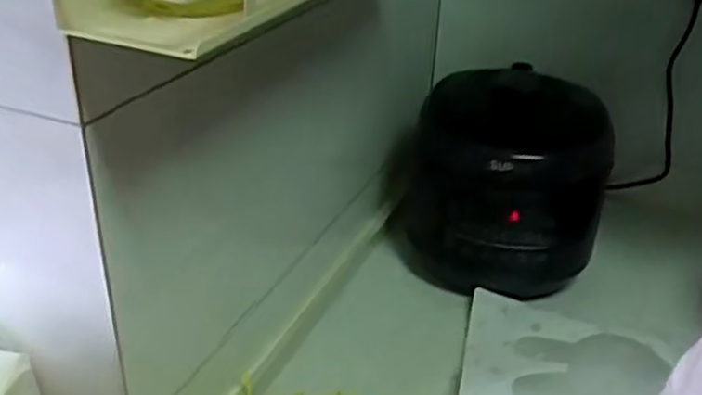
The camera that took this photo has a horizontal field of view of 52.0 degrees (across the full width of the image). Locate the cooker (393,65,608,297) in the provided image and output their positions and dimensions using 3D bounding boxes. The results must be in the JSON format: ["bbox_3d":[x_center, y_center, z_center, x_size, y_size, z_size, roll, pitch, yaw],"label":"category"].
[{"bbox_3d":[0.210,-0.024,1.021,0.267,0.267,0.228,8,29,10],"label":"cooker"}]

